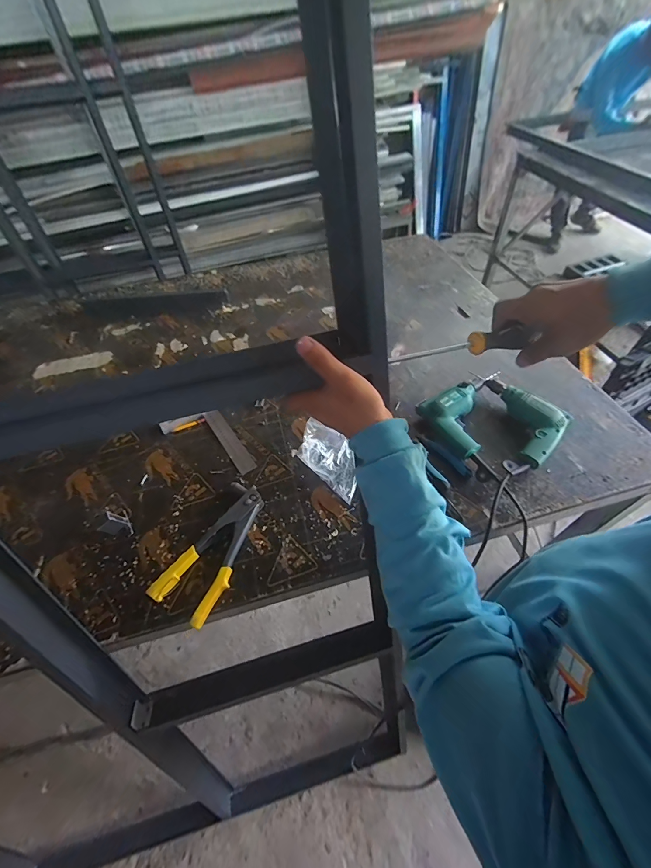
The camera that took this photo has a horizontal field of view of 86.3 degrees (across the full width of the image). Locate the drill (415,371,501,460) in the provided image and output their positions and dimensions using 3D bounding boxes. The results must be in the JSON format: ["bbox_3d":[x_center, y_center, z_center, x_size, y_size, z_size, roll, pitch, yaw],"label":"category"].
[{"bbox_3d":[0.330,-0.048,0.767,0.214,0.057,0.162,-26,52,-16],"label":"drill"}]

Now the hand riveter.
[{"bbox_3d":[-0.188,0.199,0.619,0.104,0.034,0.235,20,54,21],"label":"hand riveter"}]

